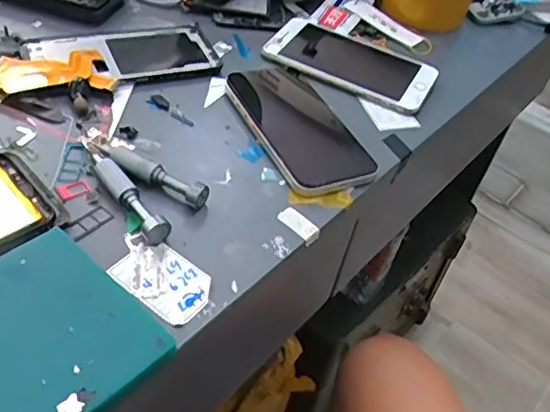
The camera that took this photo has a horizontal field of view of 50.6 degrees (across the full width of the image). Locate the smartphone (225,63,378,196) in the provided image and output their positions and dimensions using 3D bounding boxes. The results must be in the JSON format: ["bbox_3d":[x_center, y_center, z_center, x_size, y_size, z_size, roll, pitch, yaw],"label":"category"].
[{"bbox_3d":[0.016,-0.071,0.473,0.073,0.012,0.157,-14,49,-24],"label":"smartphone"}]

